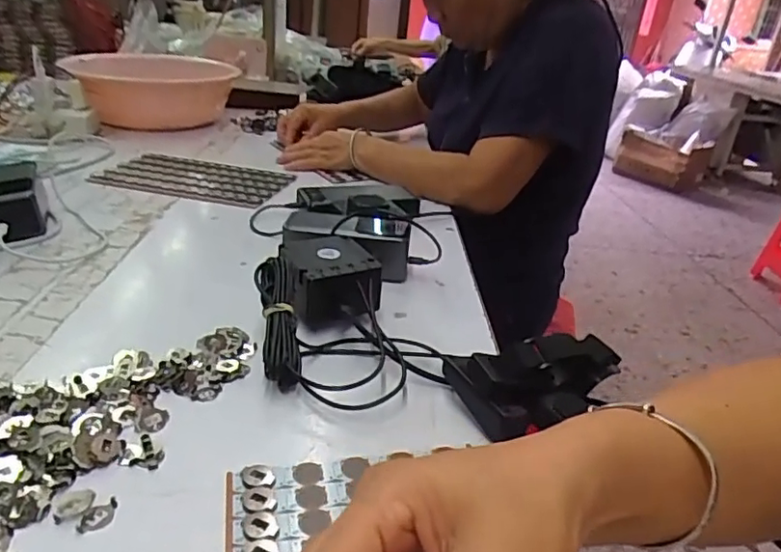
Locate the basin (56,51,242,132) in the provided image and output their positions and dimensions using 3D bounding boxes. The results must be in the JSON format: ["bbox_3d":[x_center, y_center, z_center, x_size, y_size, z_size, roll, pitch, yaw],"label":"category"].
[{"bbox_3d":[-0.492,-0.382,1.187,0.279,0.103,0.330,-11,31,-32],"label":"basin"}]

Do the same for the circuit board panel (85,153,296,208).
[{"bbox_3d":[-0.292,-0.146,0.867,0.263,0.006,0.176,12,27,12],"label":"circuit board panel"}]

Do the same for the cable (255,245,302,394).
[{"bbox_3d":[-0.088,0.032,0.450,0.026,0.021,0.116,-2,52,-17],"label":"cable"}]

